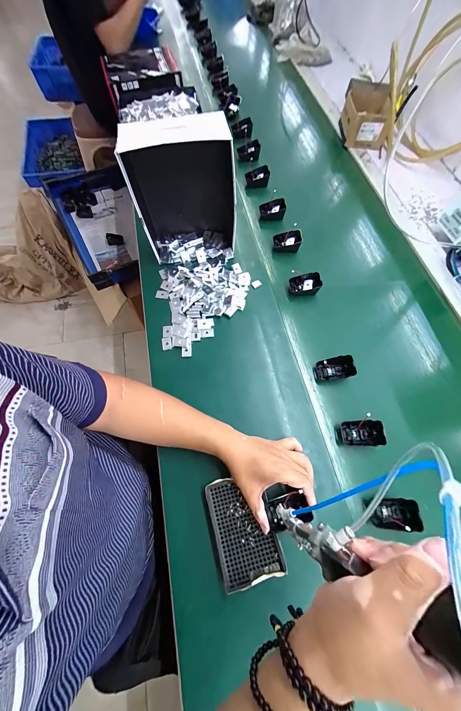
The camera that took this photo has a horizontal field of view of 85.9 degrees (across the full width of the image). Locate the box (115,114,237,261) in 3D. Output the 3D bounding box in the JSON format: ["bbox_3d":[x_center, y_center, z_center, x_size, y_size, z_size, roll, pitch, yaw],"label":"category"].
[{"bbox_3d":[-0.095,-0.332,0.524,0.203,0.227,0.093,-12,68,-7],"label":"box"}]

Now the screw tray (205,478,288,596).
[{"bbox_3d":[0.020,0.269,0.389,0.092,0.015,0.142,-14,69,-8],"label":"screw tray"}]

